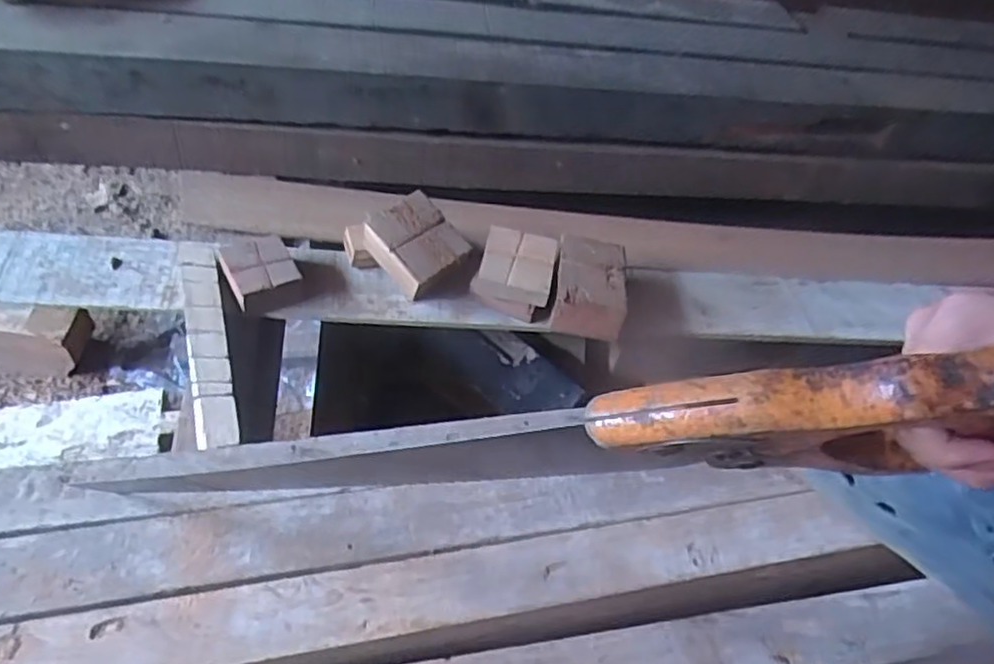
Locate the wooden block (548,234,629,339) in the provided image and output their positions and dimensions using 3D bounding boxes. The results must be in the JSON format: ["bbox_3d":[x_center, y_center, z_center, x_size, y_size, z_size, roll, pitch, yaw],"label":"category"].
[{"bbox_3d":[0.112,-0.056,0.838,0.086,0.049,0.121,12,46,-2],"label":"wooden block"}]

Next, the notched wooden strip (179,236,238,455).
[{"bbox_3d":[-0.306,-0.001,0.723,0.039,0.013,0.291,-9,50,-21],"label":"notched wooden strip"}]

